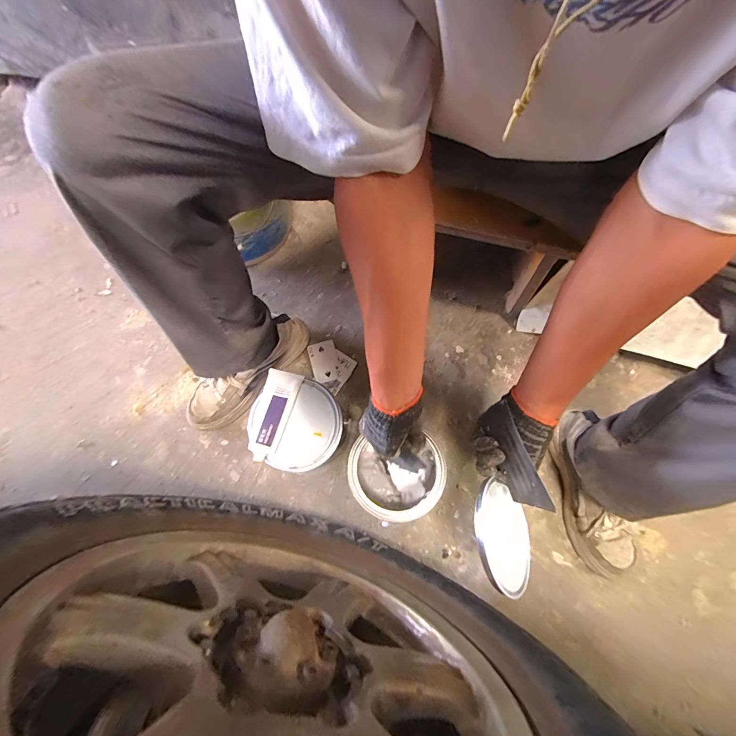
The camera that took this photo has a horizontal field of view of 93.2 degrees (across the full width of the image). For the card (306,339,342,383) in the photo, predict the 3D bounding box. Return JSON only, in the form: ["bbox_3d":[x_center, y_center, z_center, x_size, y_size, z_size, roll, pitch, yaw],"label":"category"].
[{"bbox_3d":[-0.094,-0.014,0.735,0.058,0.004,0.088,-15,74,-2],"label":"card"}]

